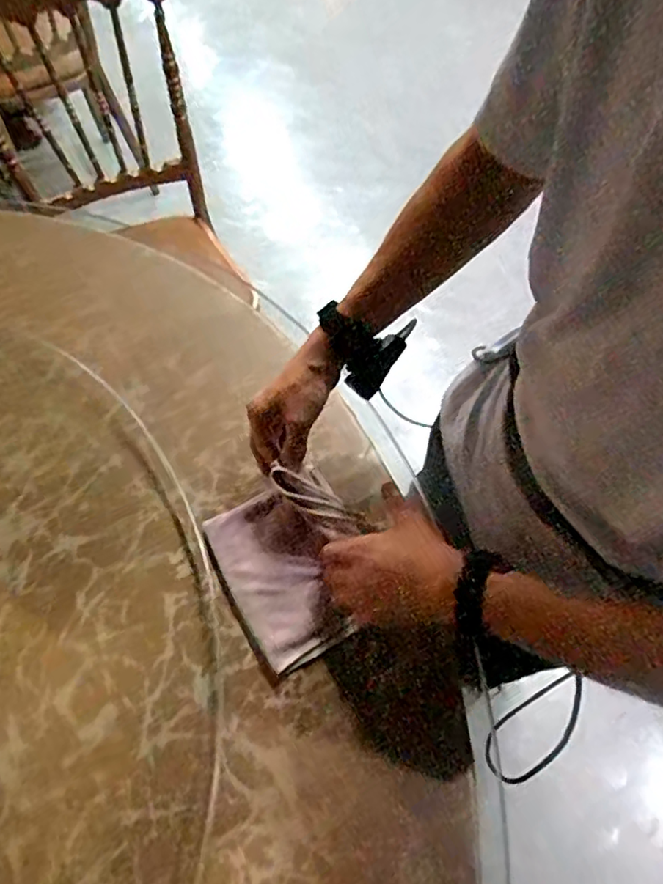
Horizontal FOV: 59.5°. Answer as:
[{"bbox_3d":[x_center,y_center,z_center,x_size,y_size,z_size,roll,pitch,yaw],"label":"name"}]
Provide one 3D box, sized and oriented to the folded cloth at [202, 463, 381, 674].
[{"bbox_3d":[-0.040,0.116,0.579,0.132,0.086,0.180,-25,64,-13],"label":"folded cloth"}]

